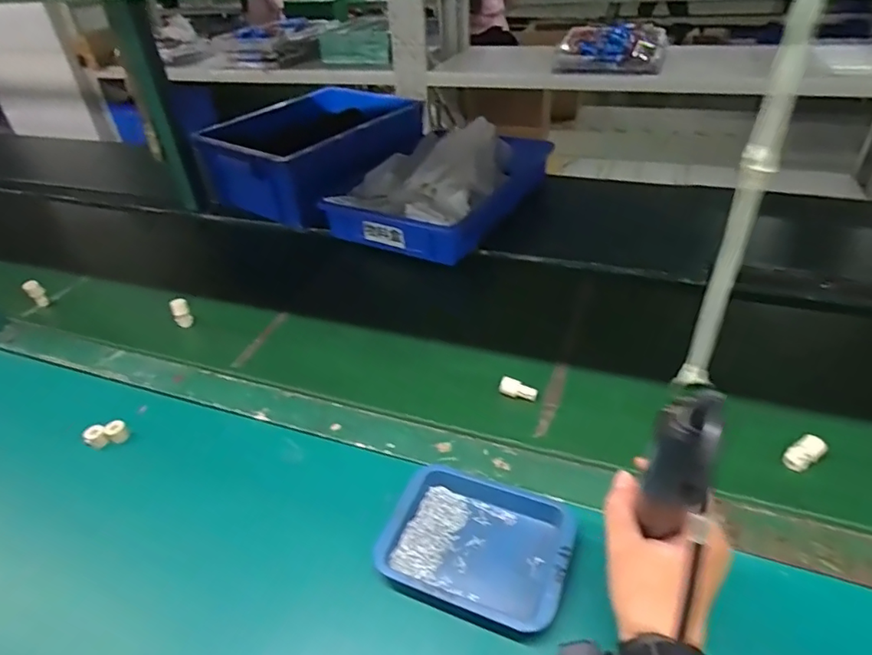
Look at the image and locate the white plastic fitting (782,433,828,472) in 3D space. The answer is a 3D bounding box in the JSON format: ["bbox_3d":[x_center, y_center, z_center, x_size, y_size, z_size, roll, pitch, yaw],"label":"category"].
[{"bbox_3d":[0.373,0.127,0.543,0.038,0.024,0.022,-23,40,-23],"label":"white plastic fitting"}]

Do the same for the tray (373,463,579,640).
[{"bbox_3d":[0.038,0.189,0.480,0.155,0.026,0.131,12,40,22],"label":"tray"}]

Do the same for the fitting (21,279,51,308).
[{"bbox_3d":[-0.635,-0.051,0.855,0.015,0.054,0.023,27,46,34],"label":"fitting"}]

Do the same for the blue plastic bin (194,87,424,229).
[{"bbox_3d":[-0.254,-0.377,1.164,0.315,0.162,0.406,22,44,32],"label":"blue plastic bin"}]

